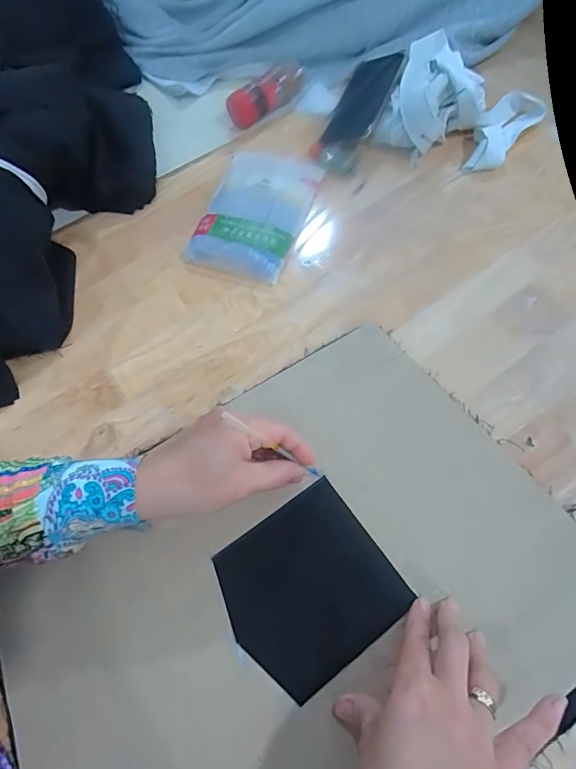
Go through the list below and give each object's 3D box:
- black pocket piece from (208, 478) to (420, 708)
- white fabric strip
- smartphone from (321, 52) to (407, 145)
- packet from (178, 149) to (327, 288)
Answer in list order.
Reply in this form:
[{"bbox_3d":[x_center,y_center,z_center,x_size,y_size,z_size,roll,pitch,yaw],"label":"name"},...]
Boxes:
[{"bbox_3d":[0.015,0.150,0.325,0.118,0.006,0.114,-34,67,-12],"label":"black pocket piece"},{"bbox_3d":[0.209,-0.331,0.514,0.166,0.068,0.137,21,67,13],"label":"white fabric strip"},{"bbox_3d":[0.094,-0.351,0.534,0.071,0.012,0.130,17,79,29],"label":"smartphone"},{"bbox_3d":[-0.037,-0.200,0.498,0.112,0.021,0.175,16,66,11],"label":"packet"}]

